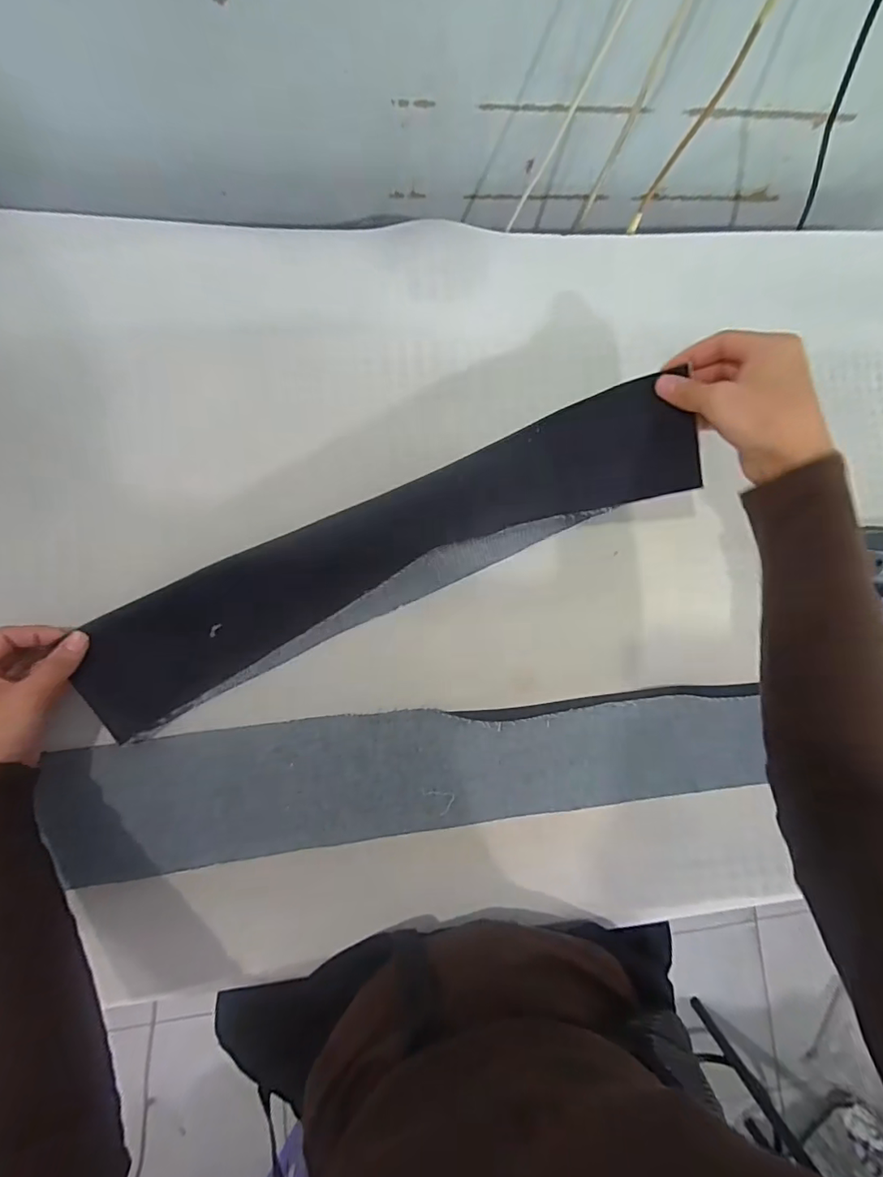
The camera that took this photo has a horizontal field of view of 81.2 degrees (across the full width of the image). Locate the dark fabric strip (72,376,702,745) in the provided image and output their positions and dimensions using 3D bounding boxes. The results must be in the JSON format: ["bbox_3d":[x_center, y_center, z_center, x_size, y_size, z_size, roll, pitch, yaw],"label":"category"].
[{"bbox_3d":[-0.048,-0.025,0.504,0.585,0.098,0.133,-20,88,0],"label":"dark fabric strip"}]

